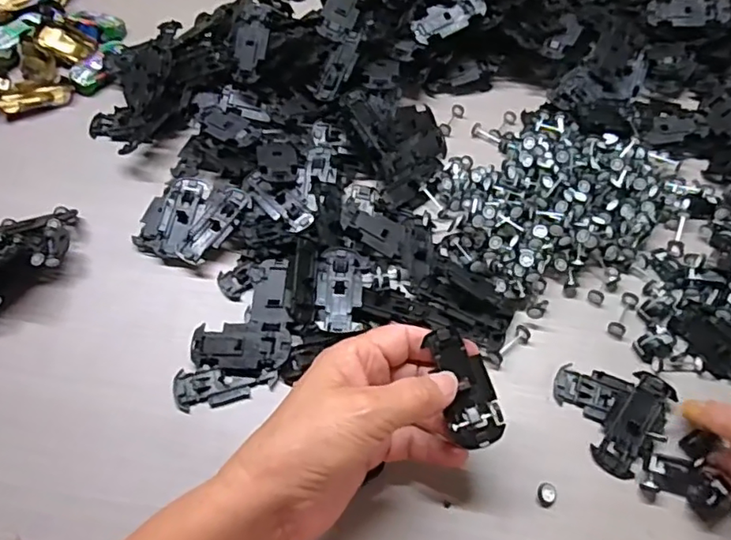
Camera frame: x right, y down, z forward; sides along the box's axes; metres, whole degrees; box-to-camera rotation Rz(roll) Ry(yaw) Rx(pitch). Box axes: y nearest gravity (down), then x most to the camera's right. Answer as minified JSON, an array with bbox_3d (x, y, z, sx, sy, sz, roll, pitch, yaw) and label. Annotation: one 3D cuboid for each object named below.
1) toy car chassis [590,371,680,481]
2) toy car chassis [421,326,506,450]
[{"bbox_3d":[0.161,0.091,0.344,0.028,0.013,0.065,33,64,20],"label":"toy car chassis"},{"bbox_3d":[0.053,0.063,0.314,0.028,0.007,0.064,-16,75,-9],"label":"toy car chassis"}]

